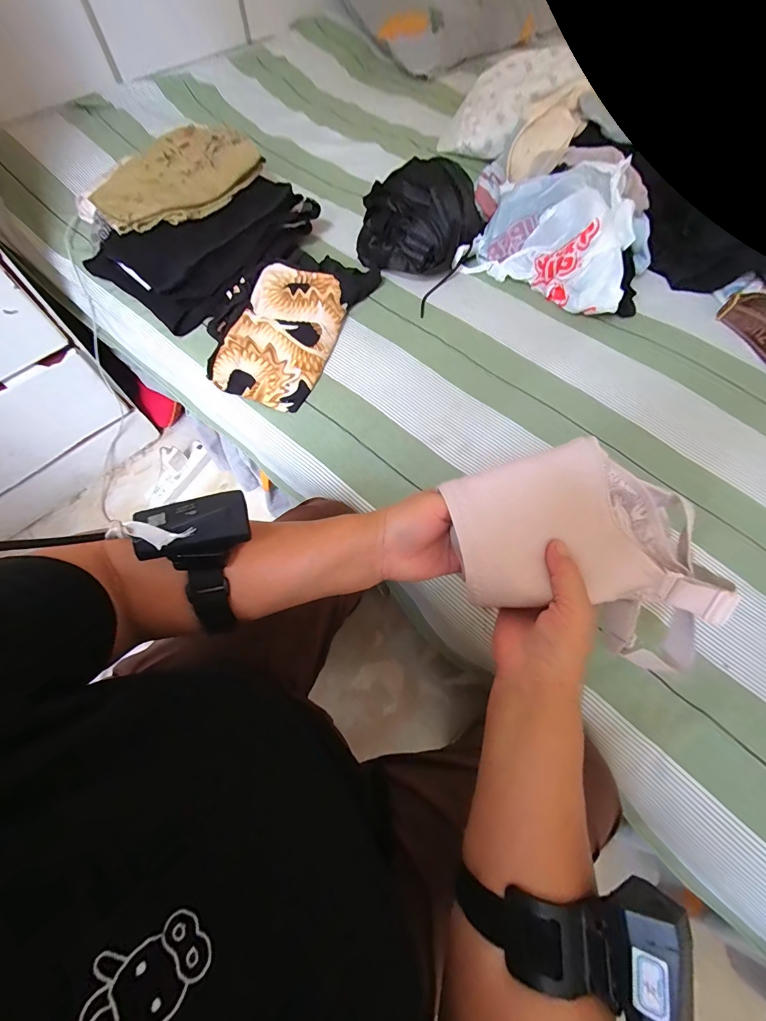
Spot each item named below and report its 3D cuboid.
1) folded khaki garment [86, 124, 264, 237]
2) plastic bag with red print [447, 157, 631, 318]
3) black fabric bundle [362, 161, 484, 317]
[{"bbox_3d":[-0.344,-0.556,0.628,0.128,0.055,0.266,39,71,16],"label":"folded khaki garment"},{"bbox_3d":[0.280,-0.445,0.604,0.253,0.119,0.167,30,68,13],"label":"plastic bag with red print"},{"bbox_3d":[0.066,-0.490,0.629,0.172,0.105,0.200,31,68,13],"label":"black fabric bundle"}]

